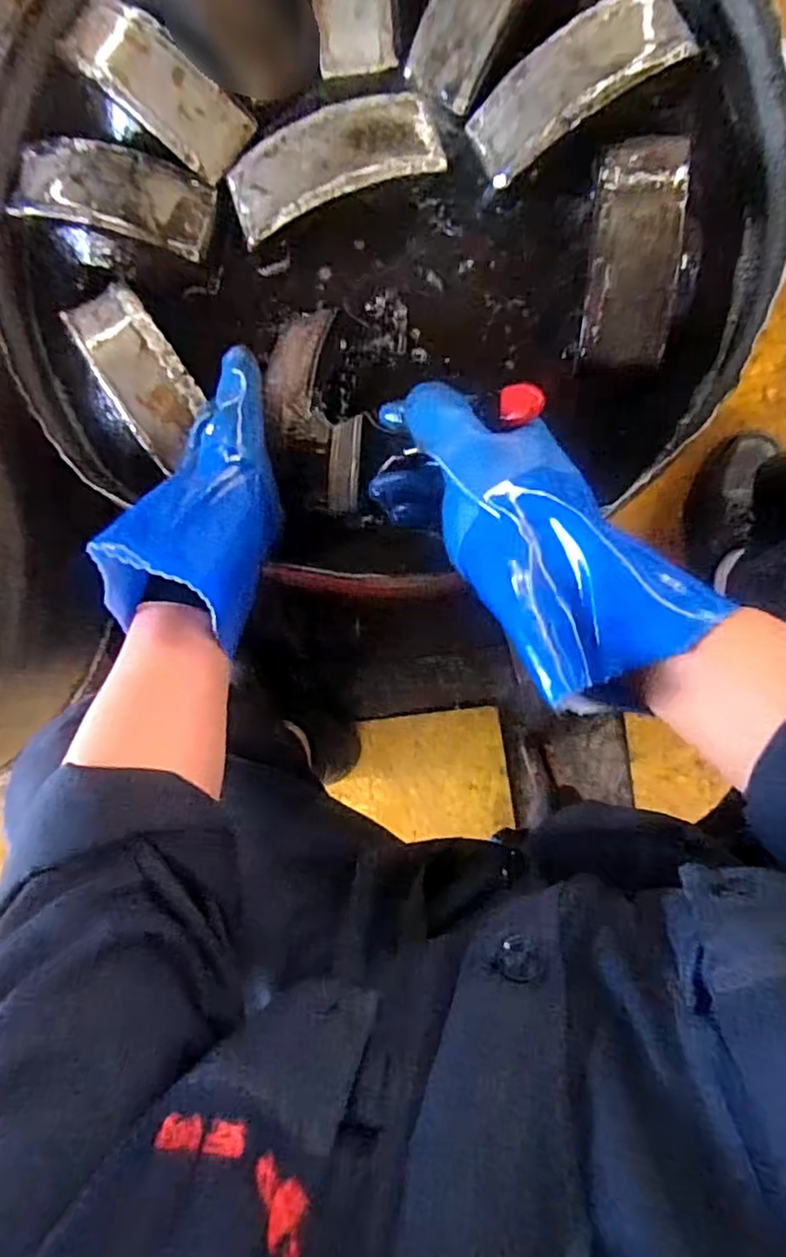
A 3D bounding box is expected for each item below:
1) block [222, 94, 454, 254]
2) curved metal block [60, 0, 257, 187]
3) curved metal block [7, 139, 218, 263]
[{"bbox_3d":[-0.044,-0.340,0.463,0.155,0.023,0.064,-18,90,6],"label":"block"},{"bbox_3d":[-0.175,-0.401,0.469,0.147,0.026,0.057,42,95,3],"label":"curved metal block"},{"bbox_3d":[-0.209,-0.322,0.471,0.142,0.030,0.061,15,93,5],"label":"curved metal block"}]

